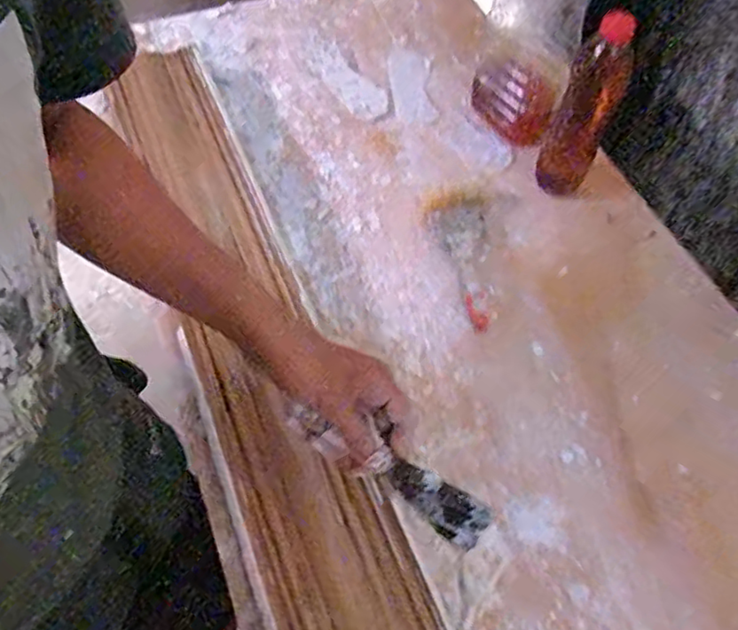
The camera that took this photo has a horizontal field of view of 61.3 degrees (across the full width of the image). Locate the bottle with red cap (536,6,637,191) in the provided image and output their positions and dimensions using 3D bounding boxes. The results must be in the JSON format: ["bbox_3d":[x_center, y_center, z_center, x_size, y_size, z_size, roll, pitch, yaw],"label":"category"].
[{"bbox_3d":[0.245,-0.235,0.706,0.060,0.206,0.063,18,60,11],"label":"bottle with red cap"}]

